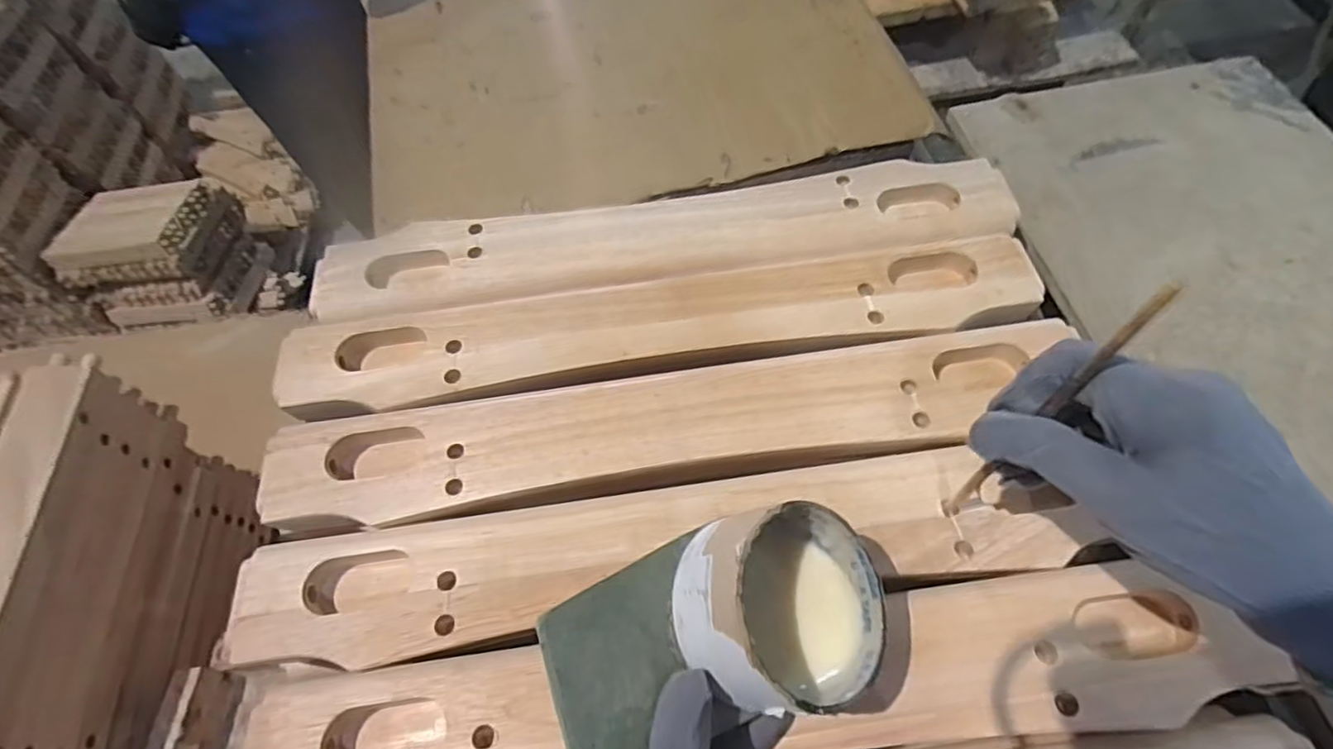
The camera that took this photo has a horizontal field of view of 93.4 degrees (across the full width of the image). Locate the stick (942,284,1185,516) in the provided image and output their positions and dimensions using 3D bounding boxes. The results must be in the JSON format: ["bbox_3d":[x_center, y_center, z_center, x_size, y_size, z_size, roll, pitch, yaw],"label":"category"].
[{"bbox_3d":[0.152,0.022,0.262,0.004,0.177,0.006,-25,61,-16],"label":"stick"}]

